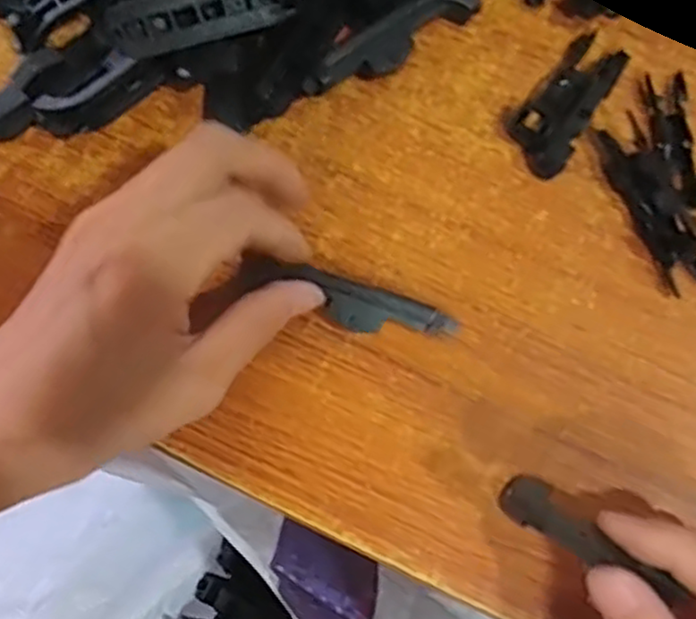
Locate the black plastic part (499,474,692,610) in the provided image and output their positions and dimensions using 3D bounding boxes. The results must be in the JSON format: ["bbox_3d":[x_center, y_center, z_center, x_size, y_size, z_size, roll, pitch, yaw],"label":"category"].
[{"bbox_3d":[0.071,0.067,0.205,0.055,0.006,0.013,30,80,19],"label":"black plastic part"}]

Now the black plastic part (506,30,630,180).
[{"bbox_3d":[0.084,-0.081,0.270,0.025,0.015,0.063,33,80,7],"label":"black plastic part"}]

